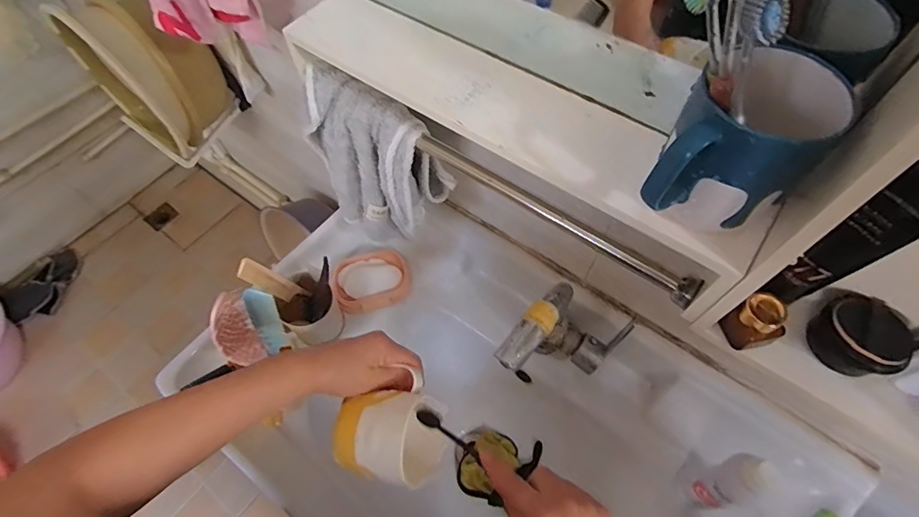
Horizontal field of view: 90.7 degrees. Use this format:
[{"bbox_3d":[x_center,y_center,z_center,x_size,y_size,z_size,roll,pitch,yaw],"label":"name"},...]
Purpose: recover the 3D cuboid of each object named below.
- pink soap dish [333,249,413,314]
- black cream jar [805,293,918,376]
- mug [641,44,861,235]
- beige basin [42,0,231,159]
[{"bbox_3d":[-0.143,0.038,0.752,0.127,0.039,0.095,-17,61,-7],"label":"pink soap dish"},{"bbox_3d":[0.325,0.060,0.366,0.057,0.041,0.060,-1,61,2],"label":"black cream jar"},{"bbox_3d":[0.180,-0.072,0.298,0.086,0.090,0.101,30,66,18],"label":"mug"},{"bbox_3d":[-0.634,-0.385,0.924,0.254,0.258,0.172,30,66,18],"label":"beige basin"}]

